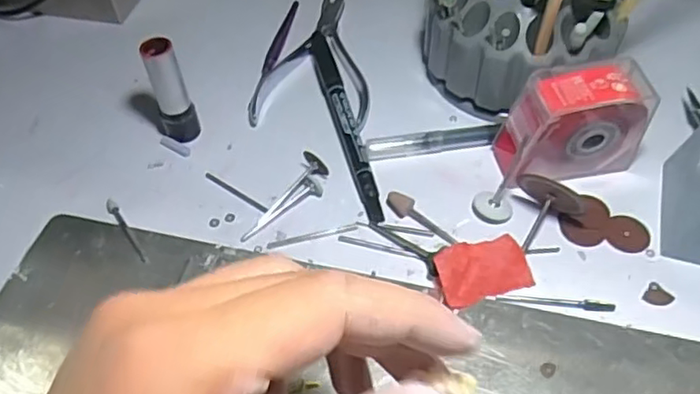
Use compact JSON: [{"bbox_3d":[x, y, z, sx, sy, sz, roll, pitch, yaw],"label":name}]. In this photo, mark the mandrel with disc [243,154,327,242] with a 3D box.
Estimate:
[{"bbox_3d":[-0.033,0.000,0.309,0.014,0.012,0.056,30,59,23],"label":"mandrel with disc"}]

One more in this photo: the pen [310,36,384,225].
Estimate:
[{"bbox_3d":[-0.004,-0.043,0.341,0.012,0.011,0.136,-12,52,-6],"label":"pen"}]

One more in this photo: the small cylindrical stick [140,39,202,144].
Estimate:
[{"bbox_3d":[-0.093,-0.054,0.324,0.018,0.059,0.013,-14,53,-7],"label":"small cylindrical stick"}]

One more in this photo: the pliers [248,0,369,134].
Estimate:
[{"bbox_3d":[-0.015,-0.085,0.375,0.066,0.008,0.120,7,53,8],"label":"pliers"}]

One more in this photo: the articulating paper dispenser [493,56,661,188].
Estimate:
[{"bbox_3d":[0.105,-0.035,0.302,0.067,0.056,0.029,-10,52,-5],"label":"articulating paper dispenser"}]

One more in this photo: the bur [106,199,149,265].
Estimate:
[{"bbox_3d":[-0.110,0.015,0.305,0.005,0.004,0.046,-32,57,-21],"label":"bur"}]

